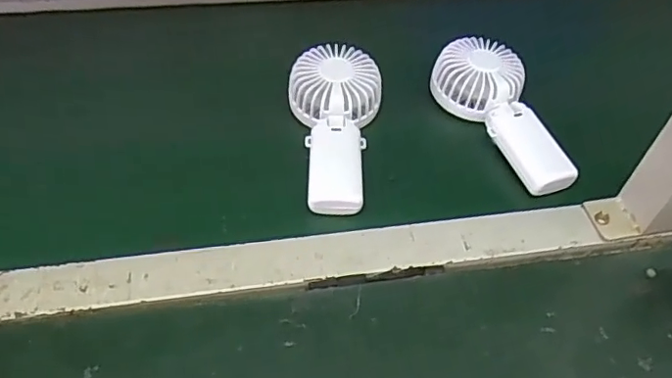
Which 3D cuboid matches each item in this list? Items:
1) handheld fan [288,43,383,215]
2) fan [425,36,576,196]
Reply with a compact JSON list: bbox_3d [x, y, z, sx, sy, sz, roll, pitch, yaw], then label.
[{"bbox_3d":[-0.002,-0.060,0.494,0.082,0.041,0.169,3,50,-1],"label":"handheld fan"},{"bbox_3d":[0.152,-0.073,0.517,0.084,0.038,0.170,-7,51,-9],"label":"fan"}]

